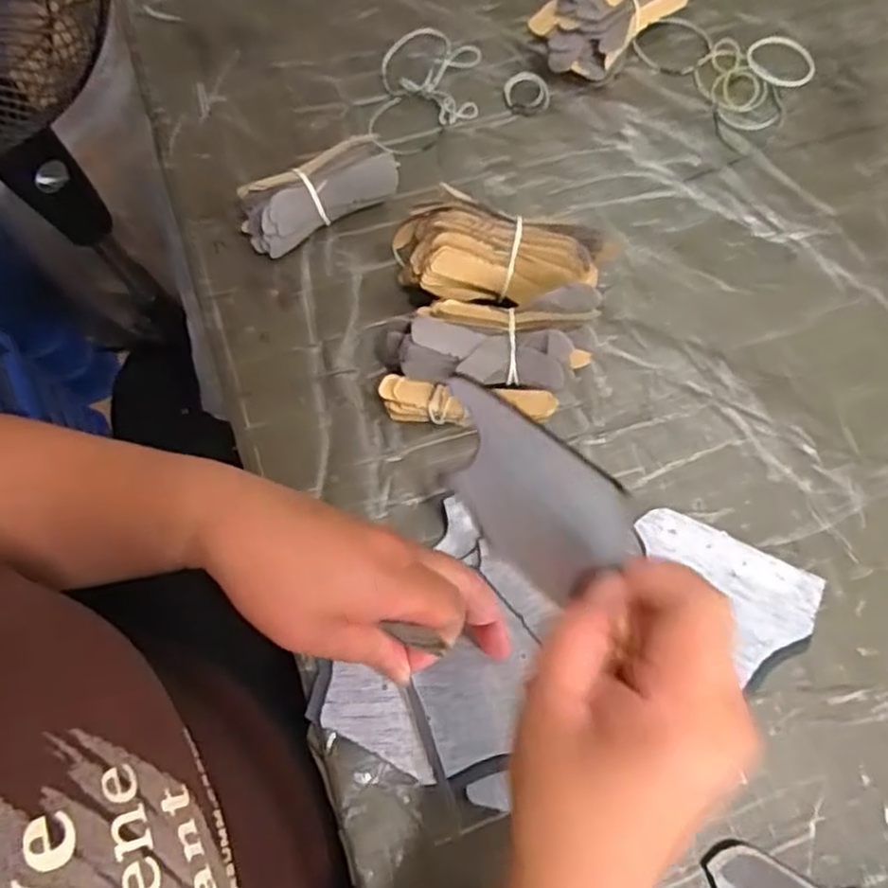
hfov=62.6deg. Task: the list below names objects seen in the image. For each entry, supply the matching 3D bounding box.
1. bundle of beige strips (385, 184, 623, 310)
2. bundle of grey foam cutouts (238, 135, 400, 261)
[{"bbox_3d":[0.031,-0.108,0.436,0.124,0.059,0.051,12,71,4],"label":"bundle of beige strips"},{"bbox_3d":[-0.079,-0.158,0.459,0.102,0.036,0.039,-32,74,-11],"label":"bundle of grey foam cutouts"}]

